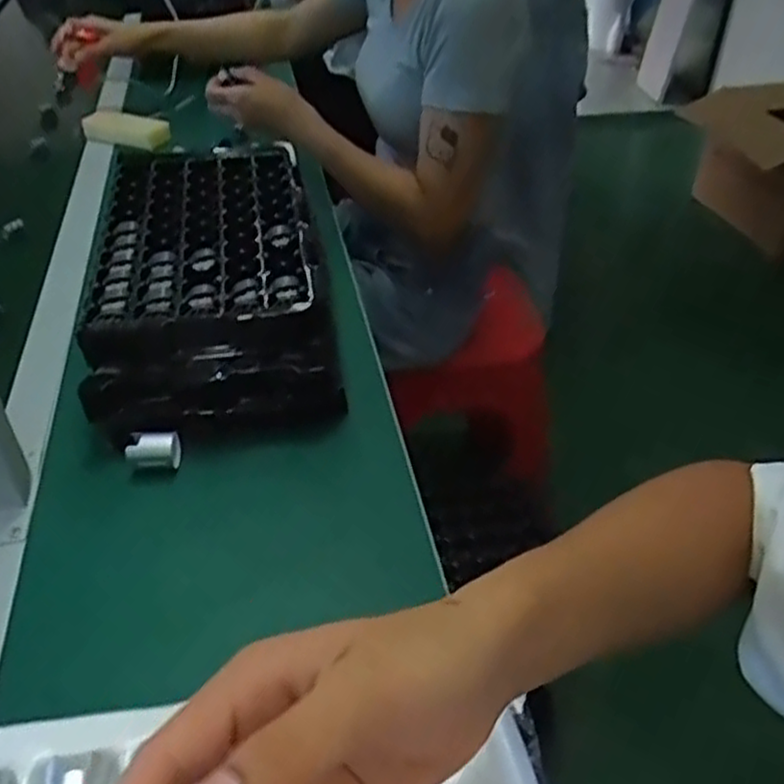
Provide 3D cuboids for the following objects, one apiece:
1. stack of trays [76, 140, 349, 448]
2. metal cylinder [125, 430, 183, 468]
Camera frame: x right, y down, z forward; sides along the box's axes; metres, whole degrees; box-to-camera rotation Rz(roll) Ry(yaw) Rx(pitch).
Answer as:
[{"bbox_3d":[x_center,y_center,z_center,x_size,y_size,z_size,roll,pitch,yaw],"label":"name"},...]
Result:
[{"bbox_3d":[-0.185,-0.120,0.777,0.211,0.090,0.438,-6,39,-10],"label":"stack of trays"},{"bbox_3d":[-0.192,0.050,0.610,0.038,0.034,0.027,0,39,-3],"label":"metal cylinder"}]

